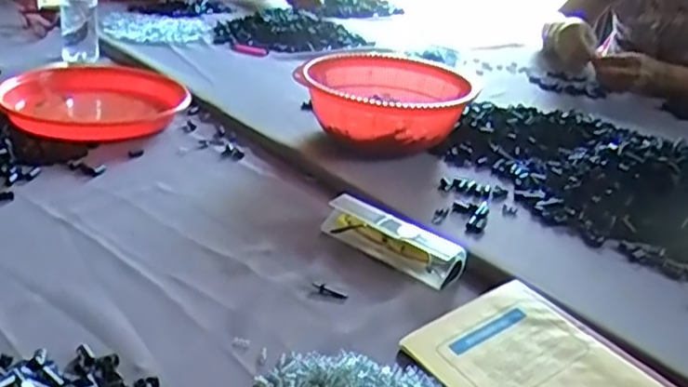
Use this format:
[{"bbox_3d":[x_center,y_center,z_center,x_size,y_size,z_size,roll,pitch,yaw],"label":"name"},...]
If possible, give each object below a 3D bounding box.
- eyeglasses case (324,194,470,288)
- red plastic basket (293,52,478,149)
[{"bbox_3d":[0.048,0.041,0.718,0.155,0.029,0.047,25,32,35],"label":"eyeglasses case"},{"bbox_3d":[0.053,-0.115,0.942,0.221,0.094,0.211,5,26,-3],"label":"red plastic basket"}]

